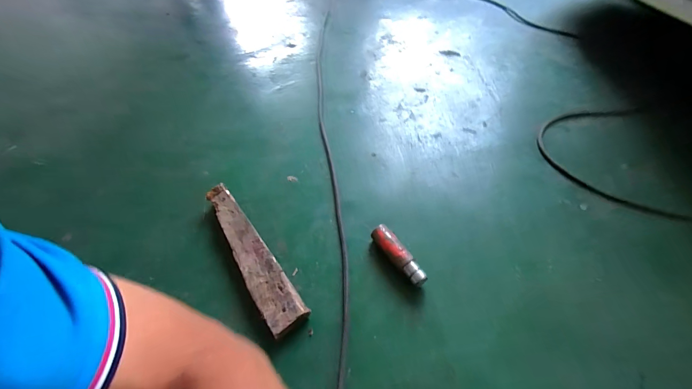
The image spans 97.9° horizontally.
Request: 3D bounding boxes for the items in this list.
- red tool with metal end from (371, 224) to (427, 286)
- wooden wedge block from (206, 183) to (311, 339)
[{"bbox_3d":[0.106,0.125,0.610,0.038,0.042,0.145,-29,56,-17],"label":"red tool with metal end"},{"bbox_3d":[-0.204,0.123,0.635,0.071,0.049,0.366,-33,57,-19],"label":"wooden wedge block"}]

